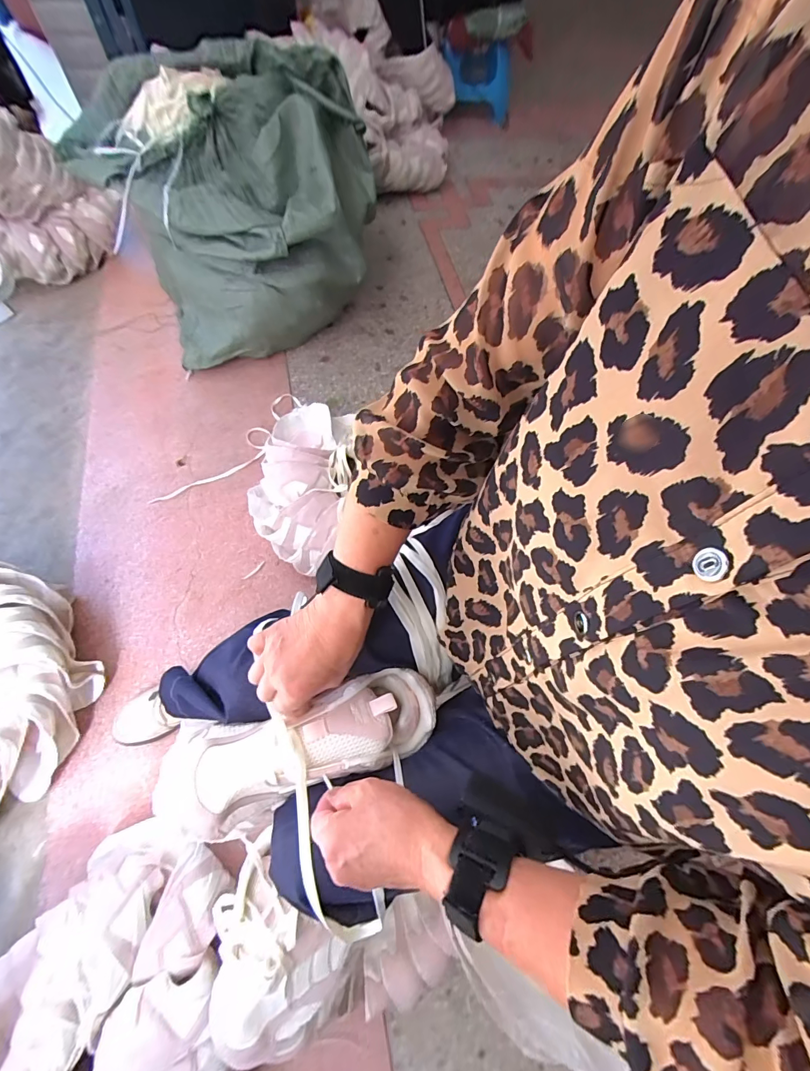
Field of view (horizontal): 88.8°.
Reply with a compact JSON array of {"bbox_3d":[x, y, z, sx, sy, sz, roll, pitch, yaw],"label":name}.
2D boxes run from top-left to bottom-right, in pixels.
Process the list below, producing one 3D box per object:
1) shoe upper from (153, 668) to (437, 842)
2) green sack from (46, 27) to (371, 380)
[{"bbox_3d":[-0.090,0.193,0.387,0.244,0.062,0.091,-15,67,-13],"label":"shoe upper"},{"bbox_3d":[-0.396,-0.781,1.026,0.638,0.429,0.483,-15,67,-12],"label":"green sack"}]

